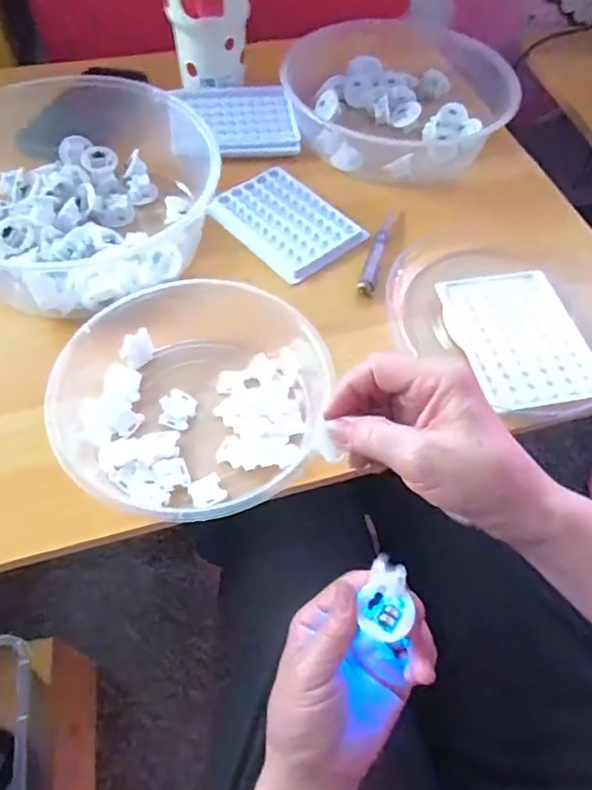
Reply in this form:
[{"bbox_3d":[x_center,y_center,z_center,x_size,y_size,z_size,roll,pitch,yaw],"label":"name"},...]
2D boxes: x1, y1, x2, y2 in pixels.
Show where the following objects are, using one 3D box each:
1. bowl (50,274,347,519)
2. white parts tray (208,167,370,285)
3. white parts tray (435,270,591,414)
[{"bbox_3d":[-0.075,-0.006,0.409,0.187,0.046,0.205,1,58,-2],"label":"bowl"},{"bbox_3d":[-0.010,-0.162,0.529,0.094,0.007,0.128,-36,66,-22],"label":"white parts tray"},{"bbox_3d":[0.178,-0.048,0.457,0.099,0.012,0.129,-6,58,-6],"label":"white parts tray"}]

